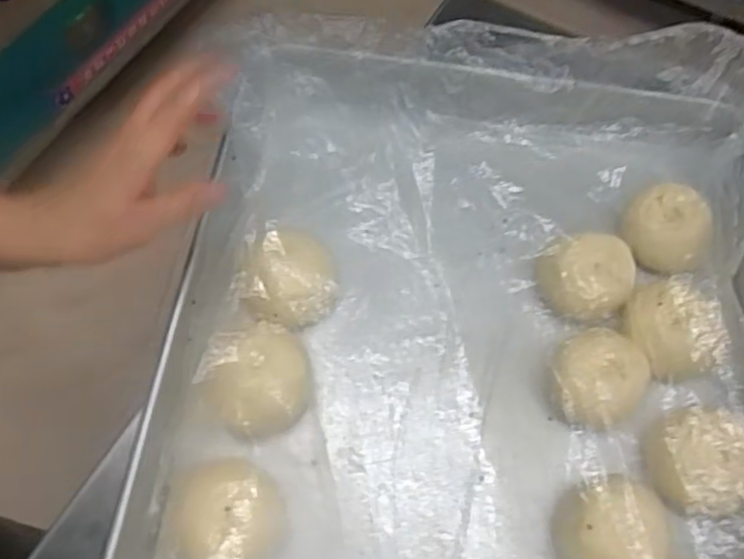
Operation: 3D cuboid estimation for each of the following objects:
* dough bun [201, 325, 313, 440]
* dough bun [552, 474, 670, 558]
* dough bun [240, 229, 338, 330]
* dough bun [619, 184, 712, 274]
[{"bbox_3d":[-0.072,0.064,0.453,0.065,0.036,0.064,1,62,-2],"label":"dough bun"},{"bbox_3d":[0.147,0.151,0.424,0.068,0.032,0.060,-9,63,-8],"label":"dough bun"},{"bbox_3d":[-0.056,0.000,0.483,0.063,0.031,0.066,-5,63,-5],"label":"dough bun"},{"bbox_3d":[0.218,-0.037,0.522,0.061,0.035,0.060,36,66,15],"label":"dough bun"}]

